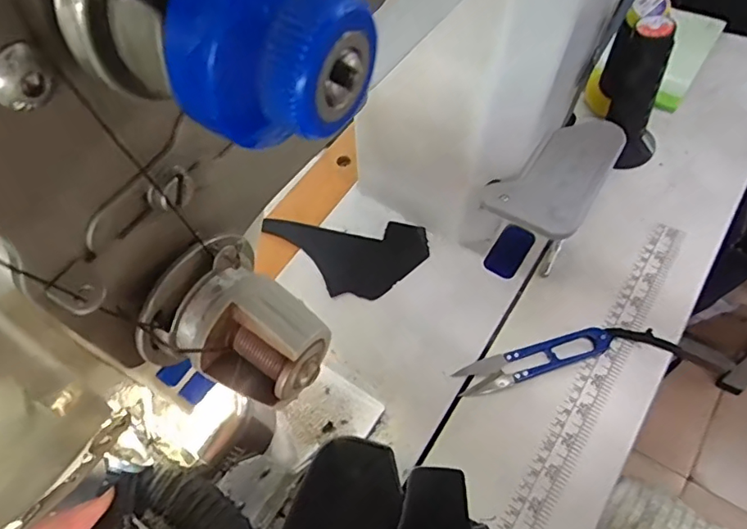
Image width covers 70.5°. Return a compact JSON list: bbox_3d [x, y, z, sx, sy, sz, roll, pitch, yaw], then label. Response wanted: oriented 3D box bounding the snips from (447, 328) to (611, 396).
[{"bbox_3d":[0.124,0.072,0.407,0.118,0.012,0.026,-16,60,-7],"label":"snips"}]

